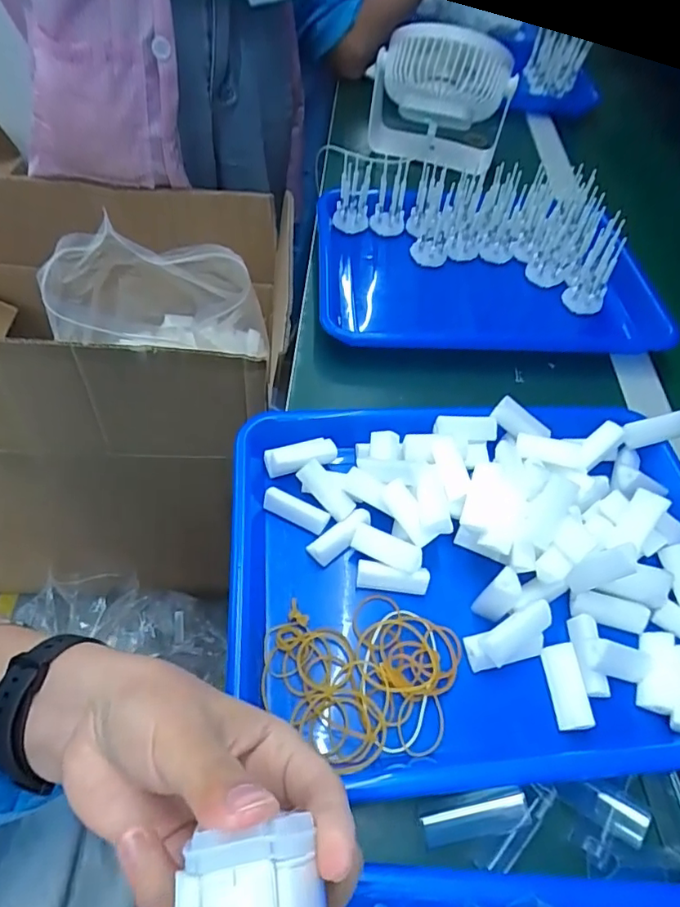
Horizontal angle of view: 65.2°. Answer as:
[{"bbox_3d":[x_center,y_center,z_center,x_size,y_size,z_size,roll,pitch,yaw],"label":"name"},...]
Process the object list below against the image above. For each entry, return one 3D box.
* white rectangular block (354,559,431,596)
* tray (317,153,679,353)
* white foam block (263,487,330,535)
[{"bbox_3d":[0.034,0.080,0.343,0.046,0.016,0.014,10,53,1],"label":"white rectangular block"},{"bbox_3d":[0.137,-0.194,0.536,0.314,0.079,0.231,0,54,-6],"label":"tray"},{"bbox_3d":[-0.030,0.039,0.368,0.045,0.013,0.014,27,55,13],"label":"white foam block"}]

